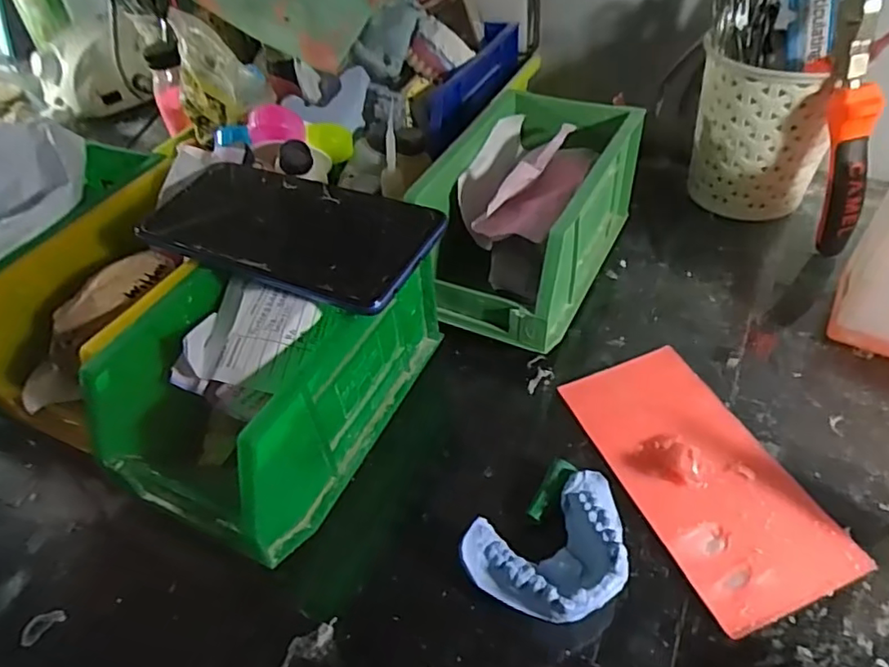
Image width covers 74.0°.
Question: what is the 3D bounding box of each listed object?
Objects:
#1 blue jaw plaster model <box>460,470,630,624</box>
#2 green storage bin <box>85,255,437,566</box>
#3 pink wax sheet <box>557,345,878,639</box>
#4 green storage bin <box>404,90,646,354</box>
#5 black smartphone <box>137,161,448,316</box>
[{"bbox_3d":[0.050,0.098,0.259,0.074,0.033,0.054,-23,48,-14],"label":"blue jaw plaster model"},{"bbox_3d":[-0.086,0.019,0.310,0.097,0.088,0.162,15,50,21],"label":"green storage bin"},{"bbox_3d":[0.126,0.066,0.296,0.074,0.011,0.144,-20,47,-12],"label":"pink wax sheet"},{"bbox_3d":[0.051,-0.076,0.388,0.099,0.084,0.169,18,51,23],"label":"green storage bin"},{"bbox_3d":[-0.084,-0.056,0.307,0.161,0.010,0.071,17,55,24],"label":"black smartphone"}]

